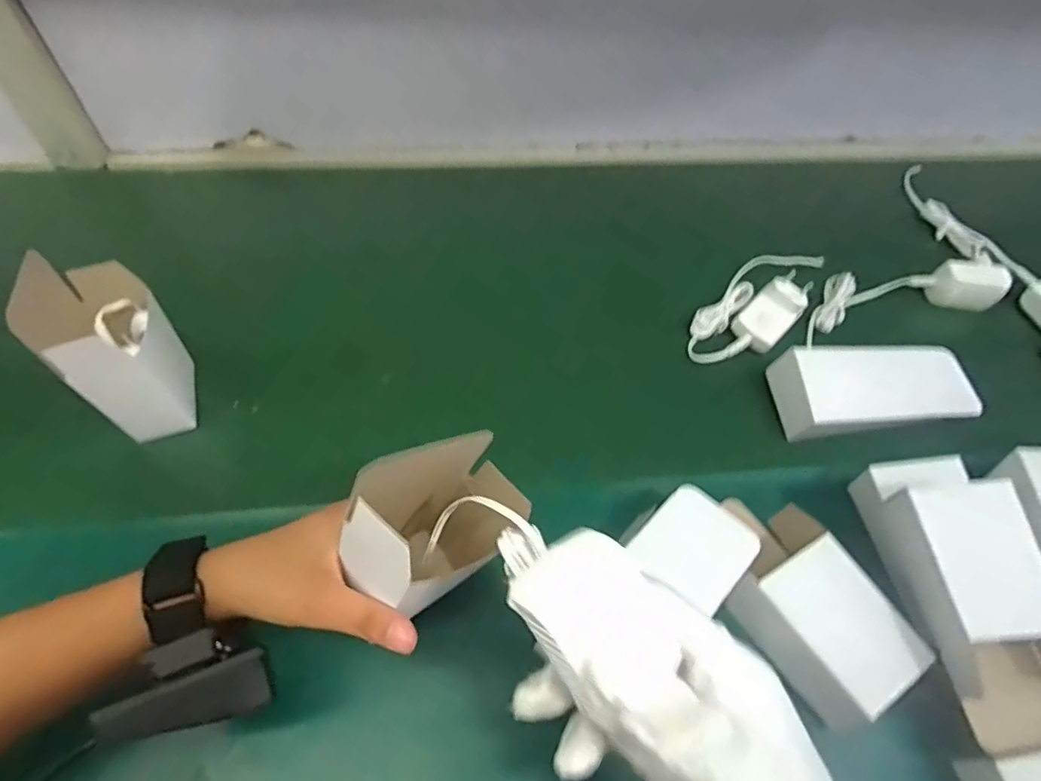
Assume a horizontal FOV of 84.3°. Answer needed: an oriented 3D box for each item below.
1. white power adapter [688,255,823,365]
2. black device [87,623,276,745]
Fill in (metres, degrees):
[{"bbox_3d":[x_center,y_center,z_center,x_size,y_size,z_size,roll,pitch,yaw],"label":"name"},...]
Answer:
[{"bbox_3d":[0.224,-0.089,0.524,0.069,0.040,0.182,37,63,25],"label":"white power adapter"},{"bbox_3d":[-0.153,0.137,0.267,0.063,0.030,0.033,-10,54,-14],"label":"black device"}]

